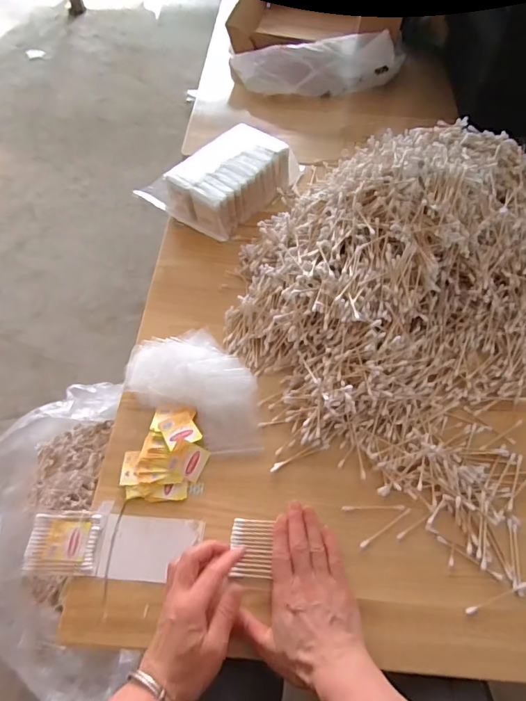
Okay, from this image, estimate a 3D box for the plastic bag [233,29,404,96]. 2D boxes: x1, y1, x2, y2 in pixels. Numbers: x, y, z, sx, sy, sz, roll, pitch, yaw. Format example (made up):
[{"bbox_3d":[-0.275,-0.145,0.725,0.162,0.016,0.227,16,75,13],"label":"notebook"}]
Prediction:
[{"bbox_3d":[0.106,-0.595,0.938,0.355,0.113,0.119,5,56,1],"label":"plastic bag"}]

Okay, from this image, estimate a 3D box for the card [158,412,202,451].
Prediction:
[{"bbox_3d":[-0.096,0.093,0.515,0.039,0.006,0.041,-20,50,-27],"label":"card"}]

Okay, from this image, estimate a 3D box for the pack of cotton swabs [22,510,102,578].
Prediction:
[{"bbox_3d":[-0.206,0.197,0.464,0.071,0.008,0.059,5,56,1],"label":"pack of cotton swabs"}]

